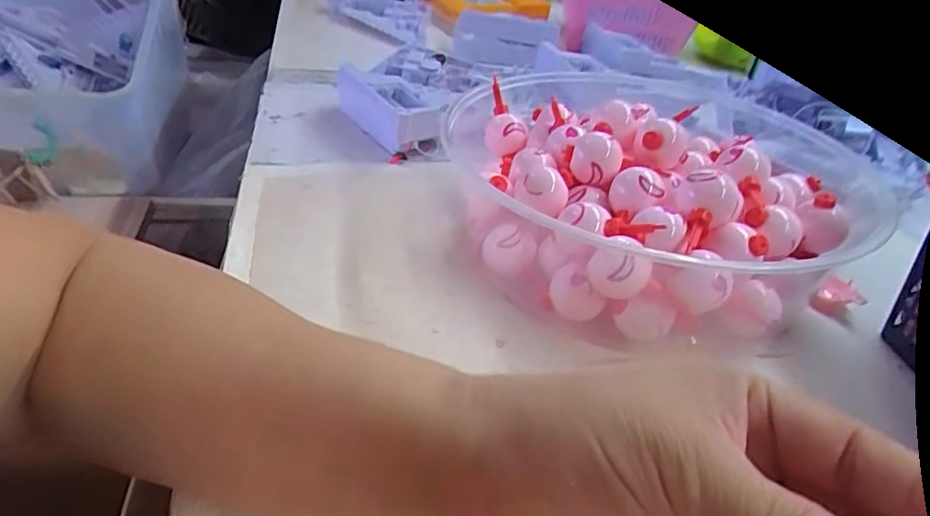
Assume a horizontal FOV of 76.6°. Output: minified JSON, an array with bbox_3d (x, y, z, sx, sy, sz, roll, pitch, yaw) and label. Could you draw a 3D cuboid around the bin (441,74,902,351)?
[{"bbox_3d":[0.123,-0.052,0.424,0.236,0.091,0.250,3,35,-2],"label":"bin"}]

